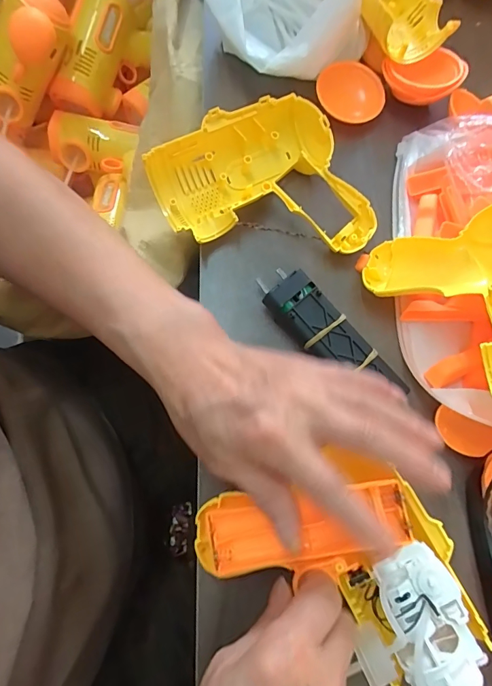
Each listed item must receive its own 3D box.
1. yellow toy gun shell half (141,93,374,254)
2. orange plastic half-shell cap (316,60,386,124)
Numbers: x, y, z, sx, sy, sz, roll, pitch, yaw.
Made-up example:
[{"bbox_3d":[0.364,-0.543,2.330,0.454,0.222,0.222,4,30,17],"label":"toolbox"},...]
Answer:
[{"bbox_3d":[0.012,-0.105,0.287,0.134,0.035,0.121,-25,78,-9],"label":"yellow toy gun shell half"},{"bbox_3d":[0.084,-0.201,0.320,0.053,0.015,0.045,15,75,2],"label":"orange plastic half-shell cap"}]

